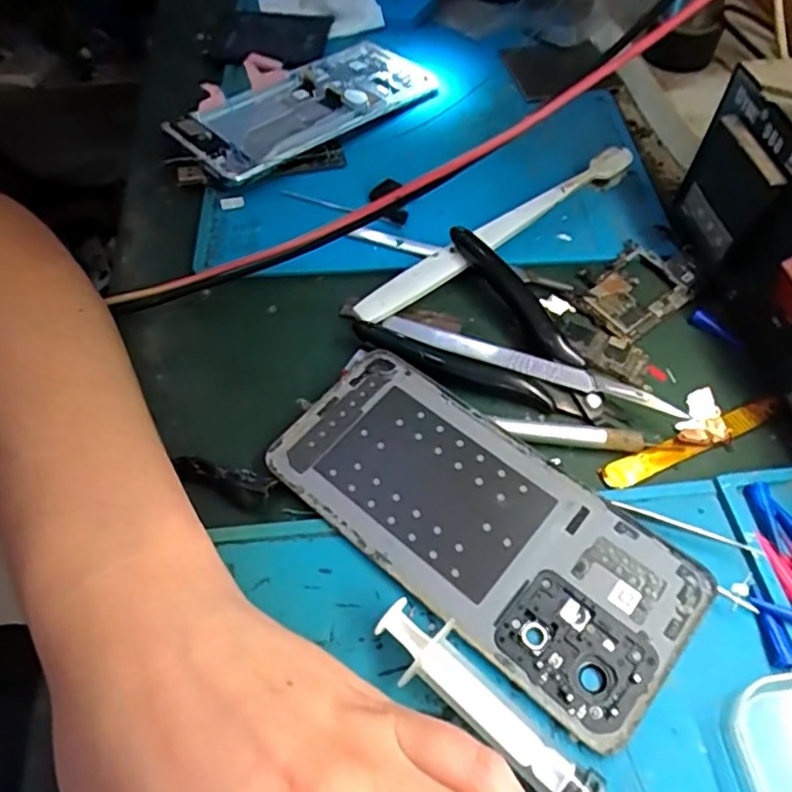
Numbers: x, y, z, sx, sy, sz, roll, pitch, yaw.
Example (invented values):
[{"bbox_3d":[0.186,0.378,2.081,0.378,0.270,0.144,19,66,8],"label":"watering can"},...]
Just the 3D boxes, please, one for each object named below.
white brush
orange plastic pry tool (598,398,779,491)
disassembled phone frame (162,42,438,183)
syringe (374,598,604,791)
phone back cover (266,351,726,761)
[{"bbox_3d":[0.054,-0.083,0.310,0.175,0.016,0.015,-32,61,-20],"label":"white brush"},{"bbox_3d":[0.120,0.019,0.253,0.083,0.004,0.011,-20,69,-13],"label":"orange plastic pry tool"},{"bbox_3d":[-0.054,-0.177,0.380,0.158,0.014,0.068,-36,63,-23],"label":"disassembled phone frame"},{"bbox_3d":[0.035,0.101,0.186,0.102,0.014,0.019,37,63,23],"label":"syringe"},{"bbox_3d":[0.028,0.045,0.228,0.154,0.011,0.069,35,62,23],"label":"phone back cover"}]

